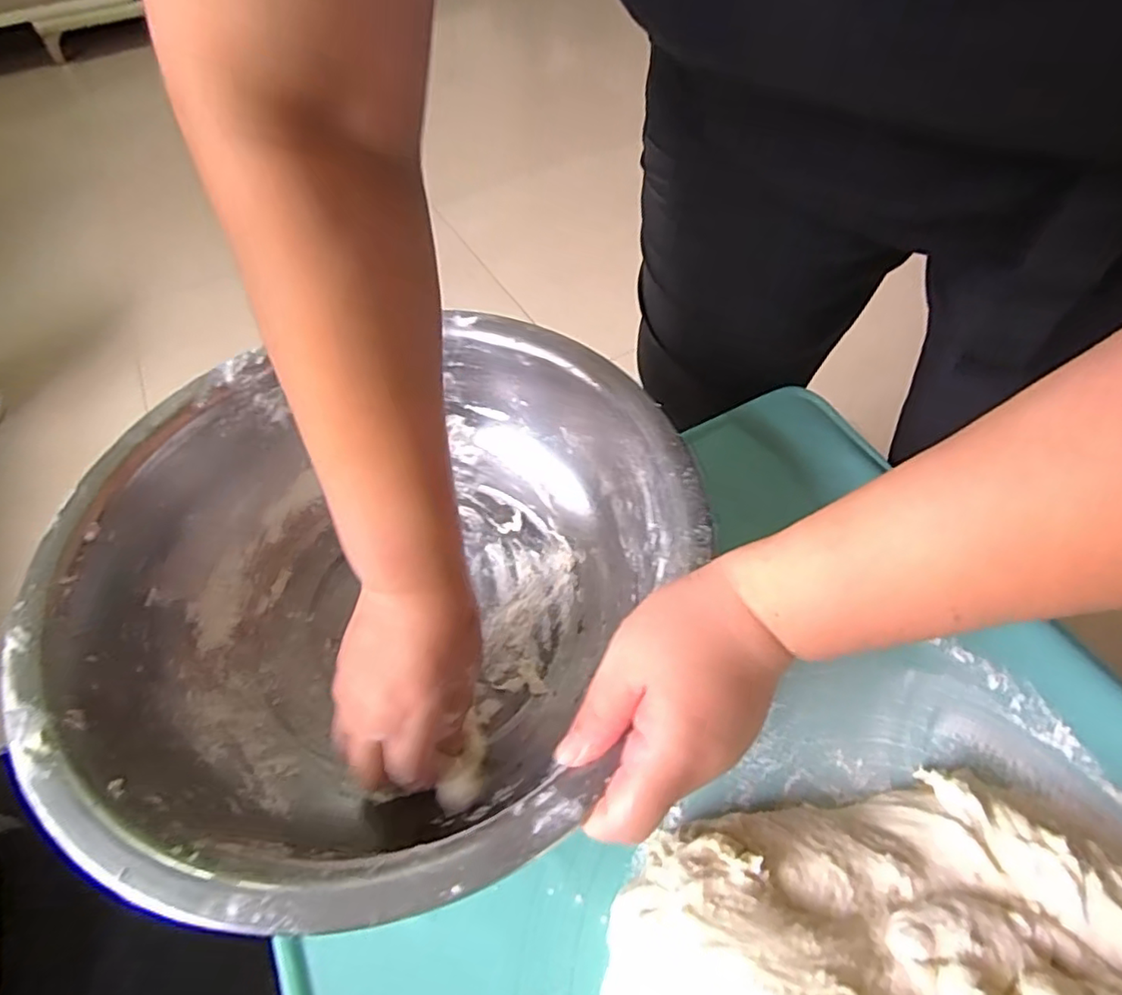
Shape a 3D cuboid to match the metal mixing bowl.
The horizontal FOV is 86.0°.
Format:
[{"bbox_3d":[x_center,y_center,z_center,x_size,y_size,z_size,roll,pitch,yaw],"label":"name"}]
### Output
[{"bbox_3d":[-0.091,0.057,0.347,0.329,0.111,0.306,-2,53,3],"label":"metal mixing bowl"}]

